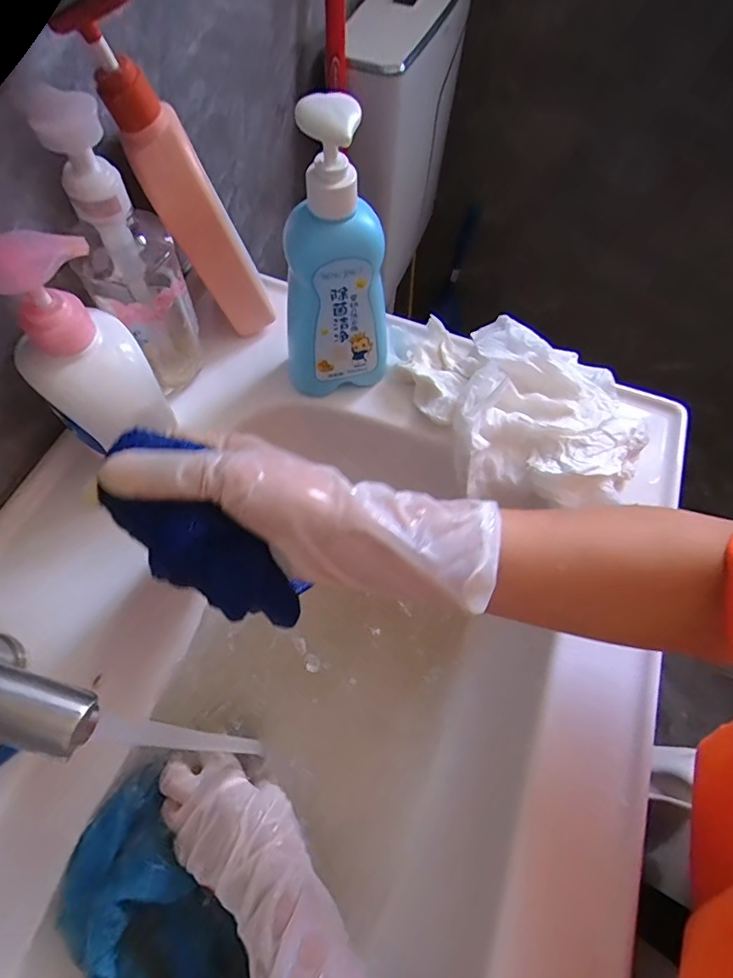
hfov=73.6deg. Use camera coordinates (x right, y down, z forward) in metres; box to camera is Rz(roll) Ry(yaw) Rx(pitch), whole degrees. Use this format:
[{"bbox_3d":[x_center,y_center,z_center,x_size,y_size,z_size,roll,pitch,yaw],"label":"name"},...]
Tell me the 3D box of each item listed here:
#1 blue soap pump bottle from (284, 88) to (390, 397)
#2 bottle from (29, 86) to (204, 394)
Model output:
[{"bbox_3d":[-0.021,-0.150,0.346,0.078,0.202,0.042,-10,64,-7],"label":"blue soap pump bottle"},{"bbox_3d":[-0.163,-0.154,0.343,0.062,0.197,0.067,-25,67,-14],"label":"bottle"}]

